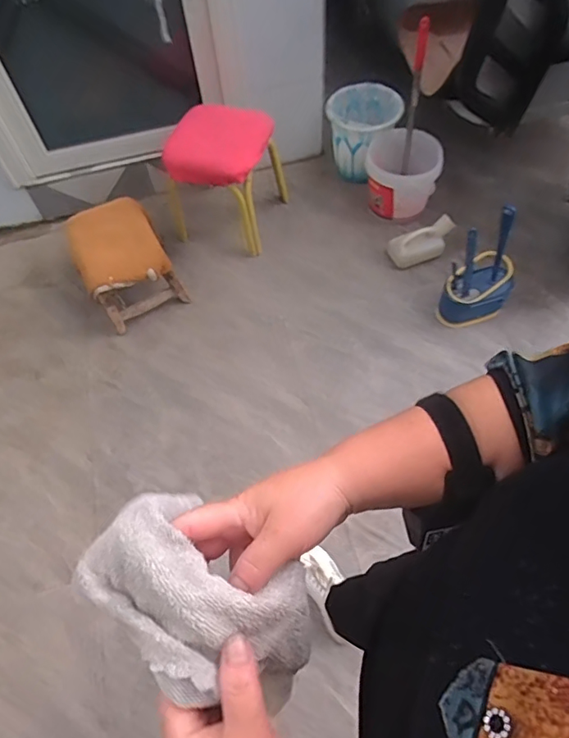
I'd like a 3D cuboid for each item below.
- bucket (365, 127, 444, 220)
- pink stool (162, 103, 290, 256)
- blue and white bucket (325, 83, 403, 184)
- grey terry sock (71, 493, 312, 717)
[{"bbox_3d":[0.374,-0.621,1.605,0.223,0.205,0.216,-1,59,2],"label":"bucket"},{"bbox_3d":[-0.179,-0.606,1.582,0.299,0.339,0.294,16,61,12],"label":"pink stool"},{"bbox_3d":[0.257,-0.764,1.708,0.245,0.261,0.223,-1,59,2],"label":"blue and white bucket"},{"bbox_3d":[-0.053,0.146,0.325,0.144,0.075,0.091,30,65,19],"label":"grey terry sock"}]

